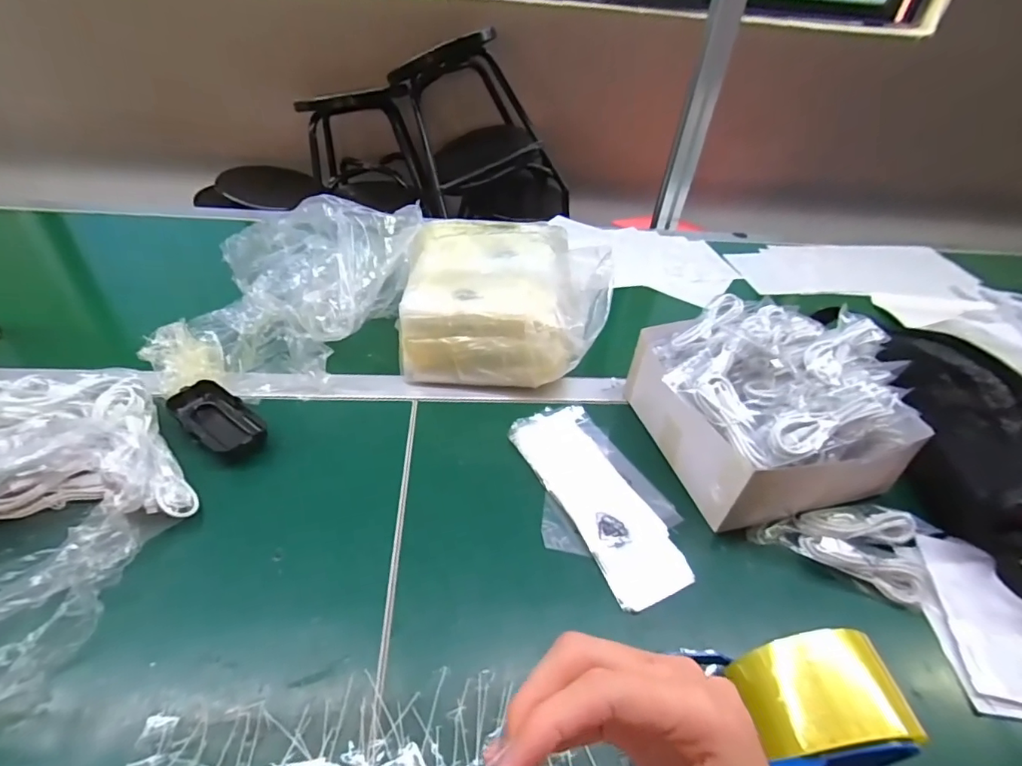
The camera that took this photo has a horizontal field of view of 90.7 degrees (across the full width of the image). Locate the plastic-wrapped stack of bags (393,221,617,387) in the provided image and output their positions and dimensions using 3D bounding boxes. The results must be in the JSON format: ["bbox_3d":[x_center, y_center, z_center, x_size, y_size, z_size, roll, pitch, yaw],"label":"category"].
[{"bbox_3d":[-0.009,-0.105,0.634,0.231,0.126,0.220,3,42,-2],"label":"plastic-wrapped stack of bags"}]

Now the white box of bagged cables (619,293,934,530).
[{"bbox_3d":[0.248,0.010,0.505,0.206,0.138,0.223,-10,45,-16],"label":"white box of bagged cables"}]

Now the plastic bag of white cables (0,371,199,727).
[{"bbox_3d":[-0.389,0.093,0.394,0.217,0.088,0.287,-19,48,-24],"label":"plastic bag of white cables"}]

